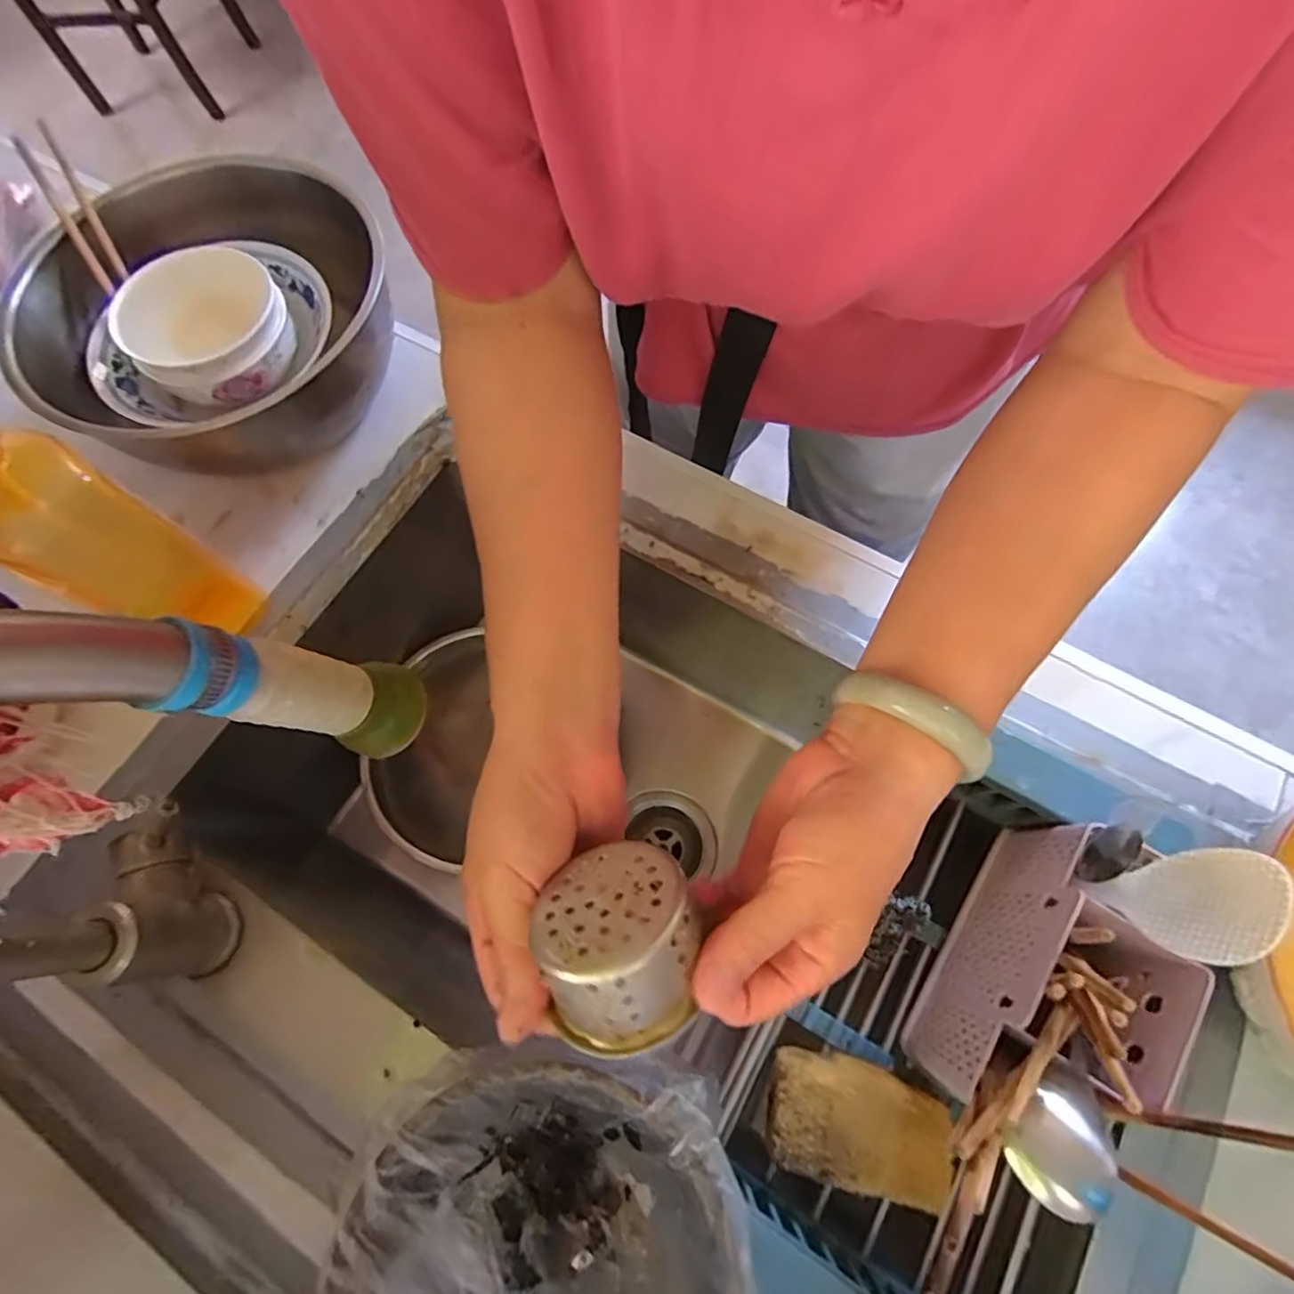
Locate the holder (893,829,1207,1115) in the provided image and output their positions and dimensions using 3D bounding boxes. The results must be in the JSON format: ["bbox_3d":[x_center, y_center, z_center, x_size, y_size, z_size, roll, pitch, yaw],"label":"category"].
[{"bbox_3d":[0.254,0.207,0.389,0.077,0.129,0.174,31,74,12],"label":"holder"}]

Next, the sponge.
[{"bbox_3d":[0.133,0.302,0.399,0.107,0.021,0.065,10,71,5],"label":"sponge"}]

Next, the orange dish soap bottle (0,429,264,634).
[{"bbox_3d":[-0.337,-0.068,0.373,0.054,0.254,0.067,29,73,11],"label":"orange dish soap bottle"}]

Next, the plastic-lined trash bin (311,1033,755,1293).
[{"bbox_3d":[-0.055,0.322,0.323,0.203,0.060,0.208,-1,70,1],"label":"plastic-lined trash bin"}]

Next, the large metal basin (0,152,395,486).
[{"bbox_3d":[-0.343,-0.254,0.519,0.258,0.109,0.250,-1,70,1],"label":"large metal basin"}]

